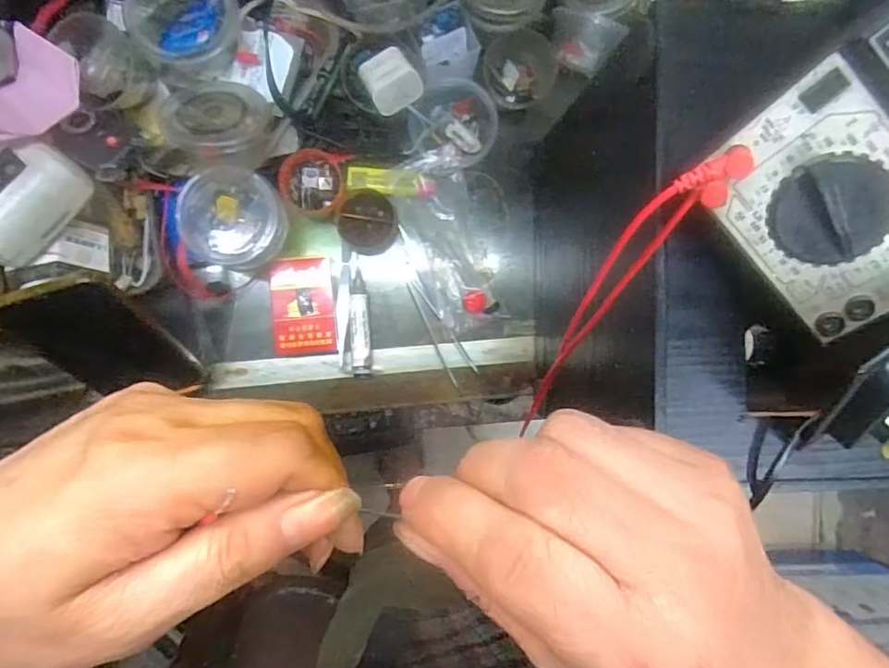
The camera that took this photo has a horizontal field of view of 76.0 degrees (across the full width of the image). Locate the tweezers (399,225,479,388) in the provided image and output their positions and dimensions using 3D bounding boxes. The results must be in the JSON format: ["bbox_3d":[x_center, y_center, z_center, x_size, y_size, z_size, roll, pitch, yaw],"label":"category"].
[{"bbox_3d":[-0.015,-0.024,0.528,0.025,0.016,0.150,-28,93,-3],"label":"tweezers"}]

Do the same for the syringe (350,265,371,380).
[{"bbox_3d":[-0.077,-0.010,0.520,0.017,0.021,0.096,-3,92,-4],"label":"syringe"}]

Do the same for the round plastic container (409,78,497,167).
[{"bbox_3d":[0.007,-0.184,0.514,0.073,0.046,0.075,16,91,-4],"label":"round plastic container"}]

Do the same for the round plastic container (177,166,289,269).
[{"bbox_3d":[-0.171,-0.093,0.460,0.073,0.041,0.073,0,92,-4],"label":"round plastic container"}]

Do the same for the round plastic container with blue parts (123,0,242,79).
[{"bbox_3d":[-0.195,-0.237,0.431,0.082,0.042,0.063,-28,93,-3],"label":"round plastic container with blue parts"}]

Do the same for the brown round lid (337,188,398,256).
[{"bbox_3d":[-0.069,-0.101,0.515,0.051,0.018,0.054,0,92,-4],"label":"brown round lid"}]

